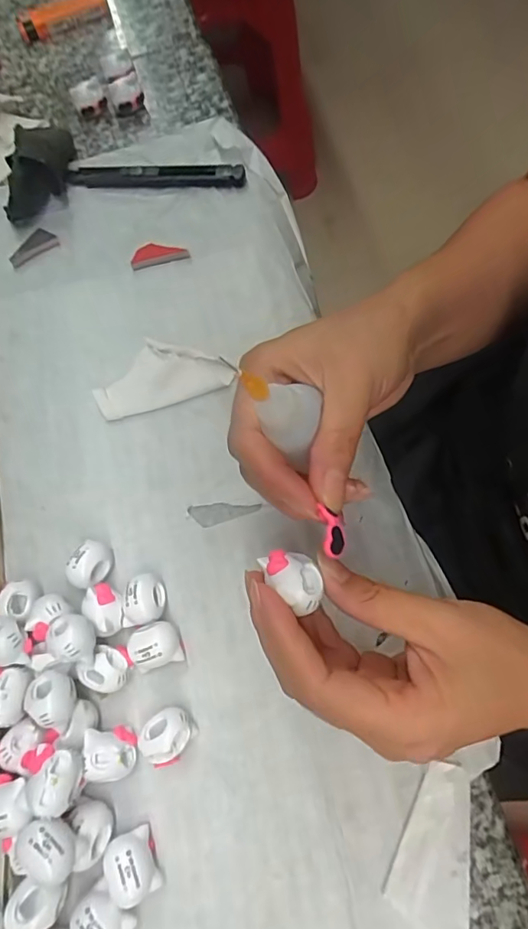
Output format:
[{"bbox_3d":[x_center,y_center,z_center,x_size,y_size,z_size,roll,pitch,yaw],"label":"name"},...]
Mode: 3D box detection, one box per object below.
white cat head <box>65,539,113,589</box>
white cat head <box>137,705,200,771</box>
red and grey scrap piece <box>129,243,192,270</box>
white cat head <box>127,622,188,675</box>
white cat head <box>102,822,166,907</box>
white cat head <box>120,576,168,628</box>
[{"bbox_3d":[-0.091,0.053,0.267,0.019,0.021,0.023,18,73,9],"label":"white cat head"},{"bbox_3d":[-0.046,0.128,0.238,0.024,0.019,0.022,-1,71,2],"label":"white cat head"},{"bbox_3d":[-0.071,-0.142,0.341,0.038,0.008,0.015,-17,71,-3],"label":"red and grey scrap piece"},{"bbox_3d":[-0.054,0.090,0.251,0.024,0.019,0.021,-19,71,-4],"label":"white cat head"},{"bbox_3d":[-0.059,0.177,0.221,0.021,0.019,0.024,-24,71,-5],"label":"white cat head"},{"bbox_3d":[-0.061,0.070,0.258,0.020,0.018,0.025,2,71,3],"label":"white cat head"}]

